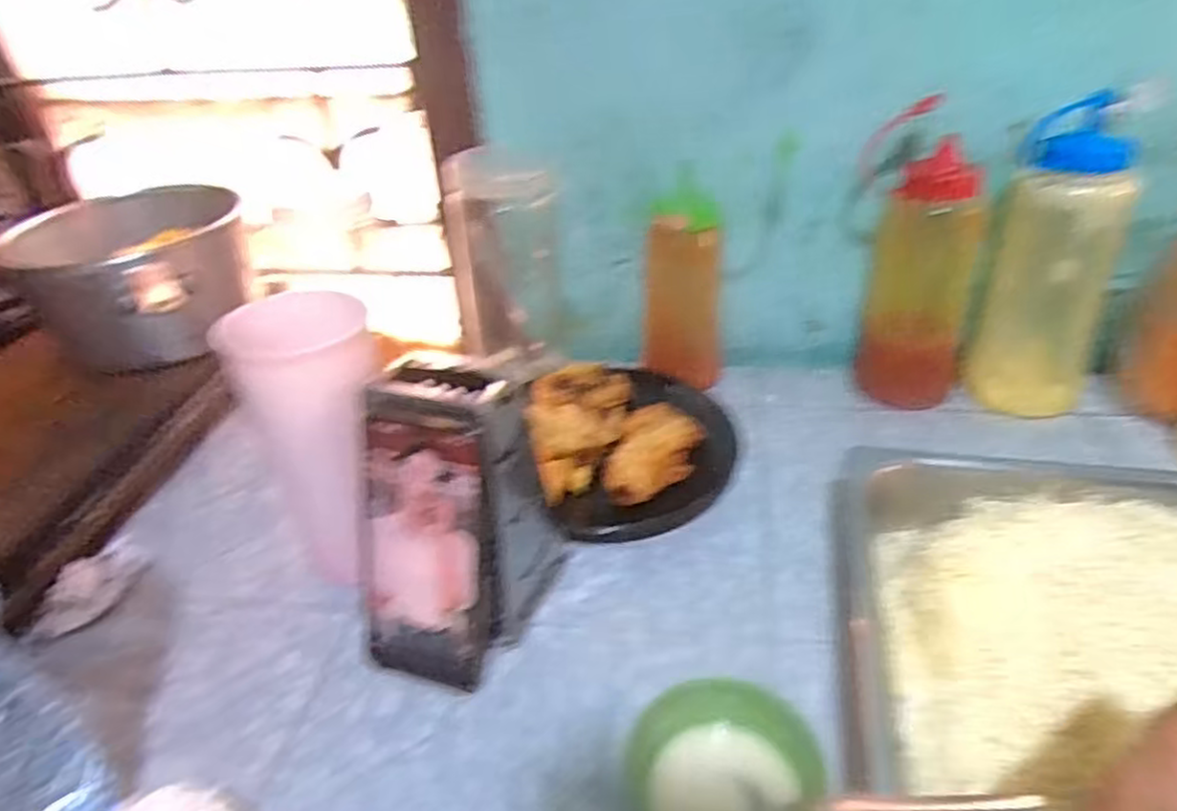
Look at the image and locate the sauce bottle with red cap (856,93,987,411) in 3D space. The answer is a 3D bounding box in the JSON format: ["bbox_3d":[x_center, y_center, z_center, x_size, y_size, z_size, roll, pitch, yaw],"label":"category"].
[{"bbox_3d":[0.277,-0.114,0.632,0.076,0.221,0.087,-20,37,-22],"label":"sauce bottle with red cap"}]

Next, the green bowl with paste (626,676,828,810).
[{"bbox_3d":[0.067,0.184,0.368,0.086,0.040,0.083,-3,34,2],"label":"green bowl with paste"}]

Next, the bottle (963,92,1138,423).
[{"bbox_3d":[0.389,-0.116,0.614,0.089,0.228,0.097,20,41,31],"label":"bottle"}]

